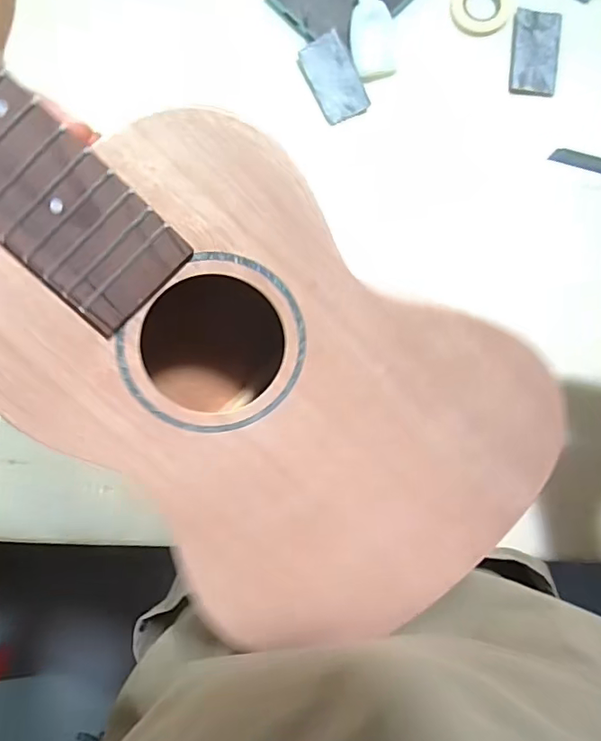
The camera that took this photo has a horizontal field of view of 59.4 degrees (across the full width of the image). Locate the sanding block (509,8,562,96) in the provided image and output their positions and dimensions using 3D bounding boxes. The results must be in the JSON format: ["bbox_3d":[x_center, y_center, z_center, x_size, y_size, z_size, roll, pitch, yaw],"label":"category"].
[{"bbox_3d":[0.213,-0.287,0.477,0.042,0.006,0.080,5,86,2],"label":"sanding block"}]

